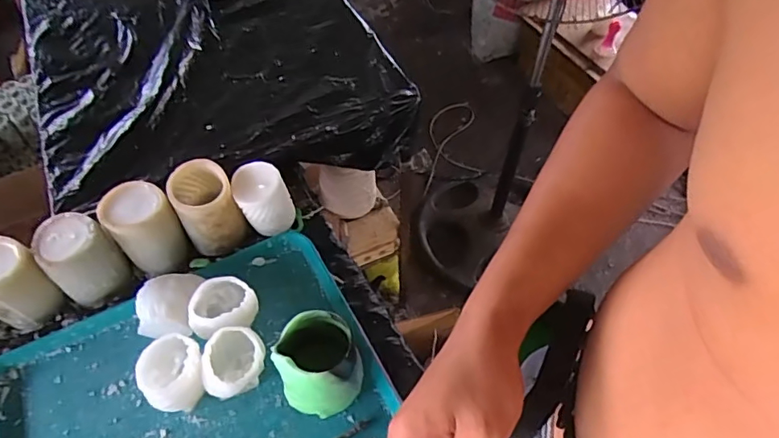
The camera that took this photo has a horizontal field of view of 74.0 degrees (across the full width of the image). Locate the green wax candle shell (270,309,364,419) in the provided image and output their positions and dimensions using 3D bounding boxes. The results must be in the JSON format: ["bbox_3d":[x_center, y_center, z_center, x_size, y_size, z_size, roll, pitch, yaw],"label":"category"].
[{"bbox_3d":[-0.079,0.163,0.589,0.089,0.095,0.085,0,54,0],"label":"green wax candle shell"}]

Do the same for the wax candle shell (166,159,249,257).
[{"bbox_3d":[-0.255,-0.014,0.727,0.078,0.106,0.086,-26,58,-18],"label":"wax candle shell"}]

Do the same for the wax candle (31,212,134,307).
[{"bbox_3d":[-0.406,0.055,0.689,0.079,0.108,0.077,0,54,0],"label":"wax candle"}]

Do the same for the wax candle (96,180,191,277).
[{"bbox_3d":[-0.333,0.016,0.711,0.079,0.123,0.069,-33,61,-22],"label":"wax candle"}]

